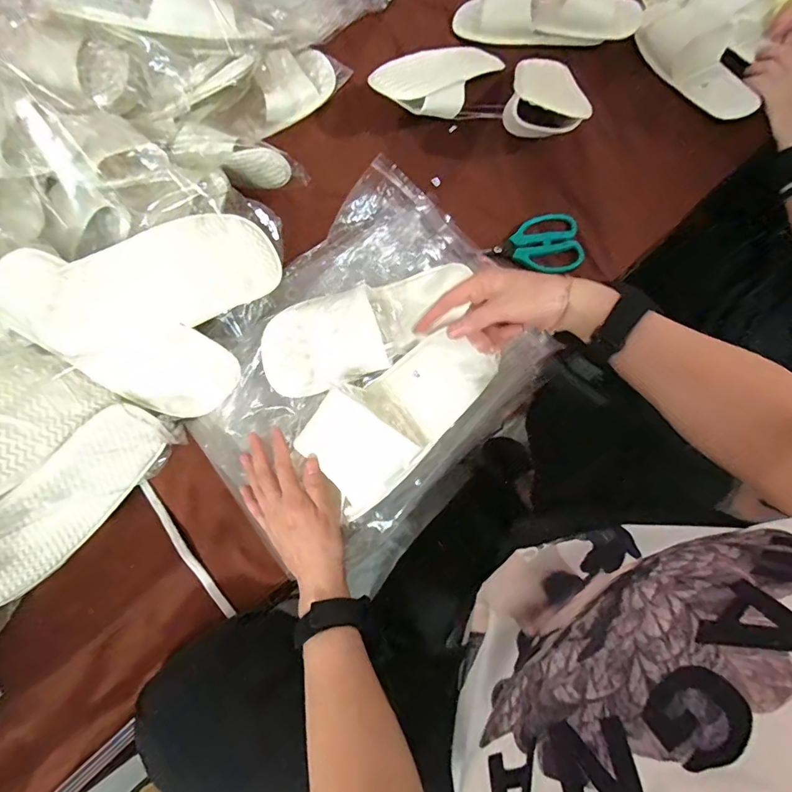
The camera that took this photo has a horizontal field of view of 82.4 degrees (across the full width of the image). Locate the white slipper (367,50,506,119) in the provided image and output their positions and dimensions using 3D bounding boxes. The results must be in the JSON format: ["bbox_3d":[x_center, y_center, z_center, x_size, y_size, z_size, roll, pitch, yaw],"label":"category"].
[{"bbox_3d":[0.068,-0.439,0.623,0.216,0.048,0.085,-32,73,-24],"label":"white slipper"}]

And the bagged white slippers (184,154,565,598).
[{"bbox_3d":[-0.028,-0.046,0.509,0.313,0.065,0.392,37,77,13],"label":"bagged white slippers"}]

